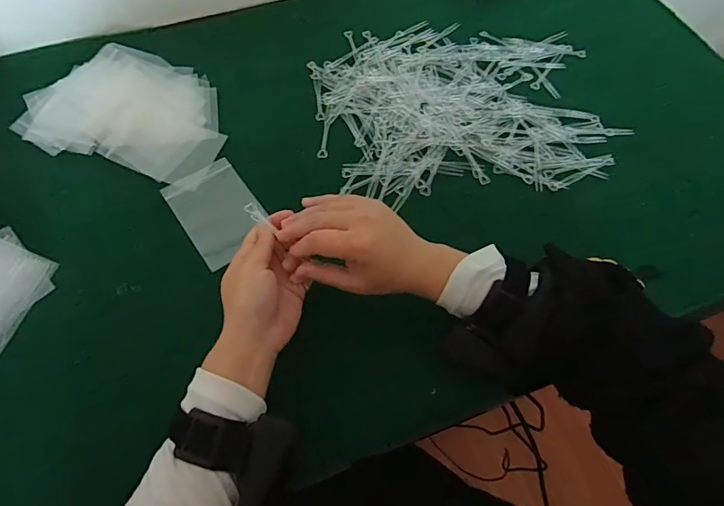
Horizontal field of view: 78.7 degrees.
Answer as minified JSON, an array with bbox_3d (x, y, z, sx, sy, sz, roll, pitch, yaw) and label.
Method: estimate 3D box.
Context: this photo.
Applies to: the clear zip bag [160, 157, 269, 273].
[{"bbox_3d":[-0.156,-0.047,0.482,0.081,0.004,0.118,-33,68,-16],"label":"clear zip bag"}]

